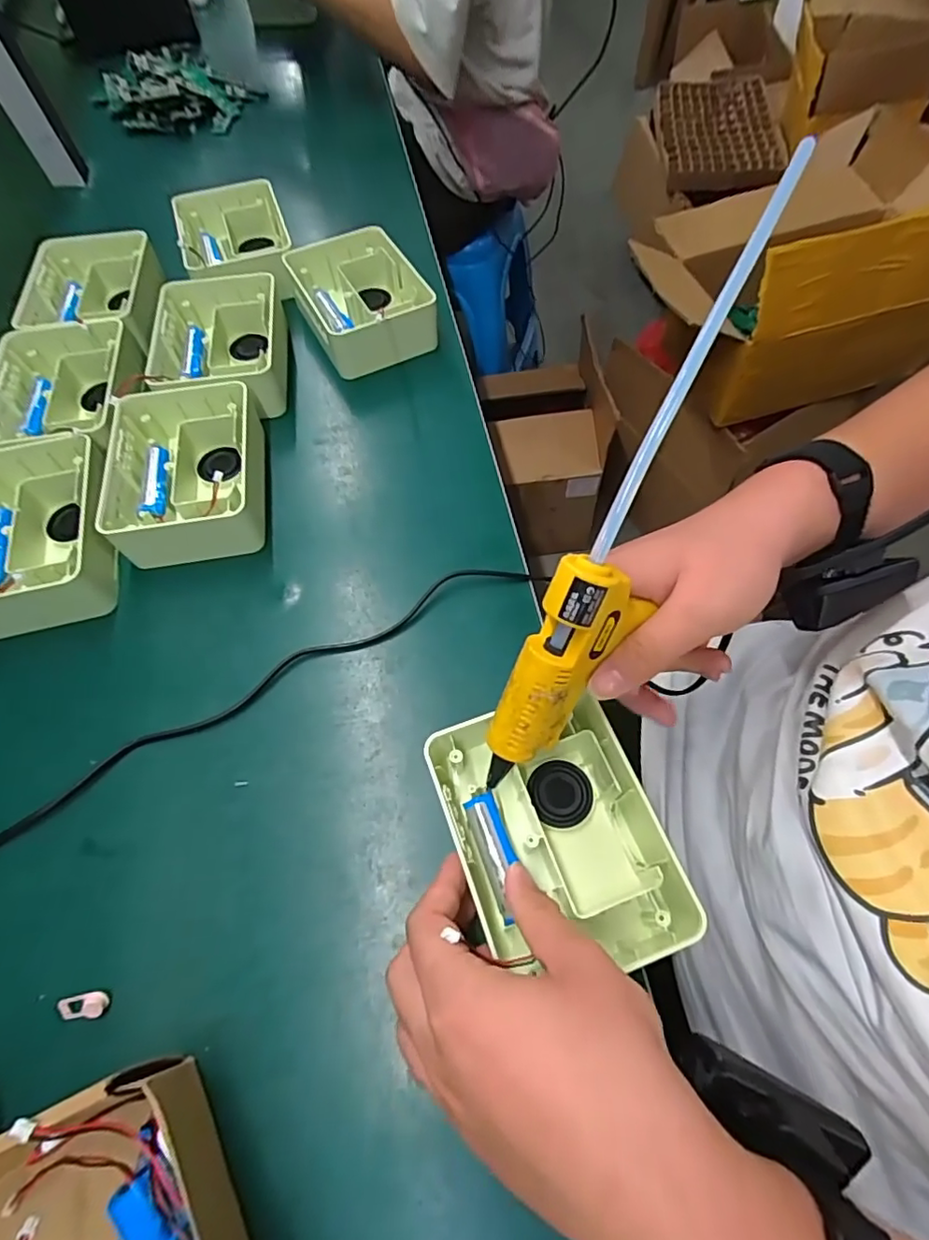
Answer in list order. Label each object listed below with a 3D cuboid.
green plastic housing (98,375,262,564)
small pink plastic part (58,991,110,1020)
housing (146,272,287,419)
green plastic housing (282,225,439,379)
[{"bbox_3d":[-0.216,-0.117,0.449,0.120,0.047,0.145,-10,62,-5],"label":"green plastic housing"},{"bbox_3d":[-0.202,0.204,0.299,0.024,0.005,0.012,-5,61,-3],"label":"small pink plastic part"},{"bbox_3d":[-0.222,-0.249,0.518,0.117,0.045,0.152,-9,62,-5],"label":"housing"},{"bbox_3d":[-0.099,-0.305,0.547,0.103,0.056,0.145,-23,64,-12],"label":"green plastic housing"}]

